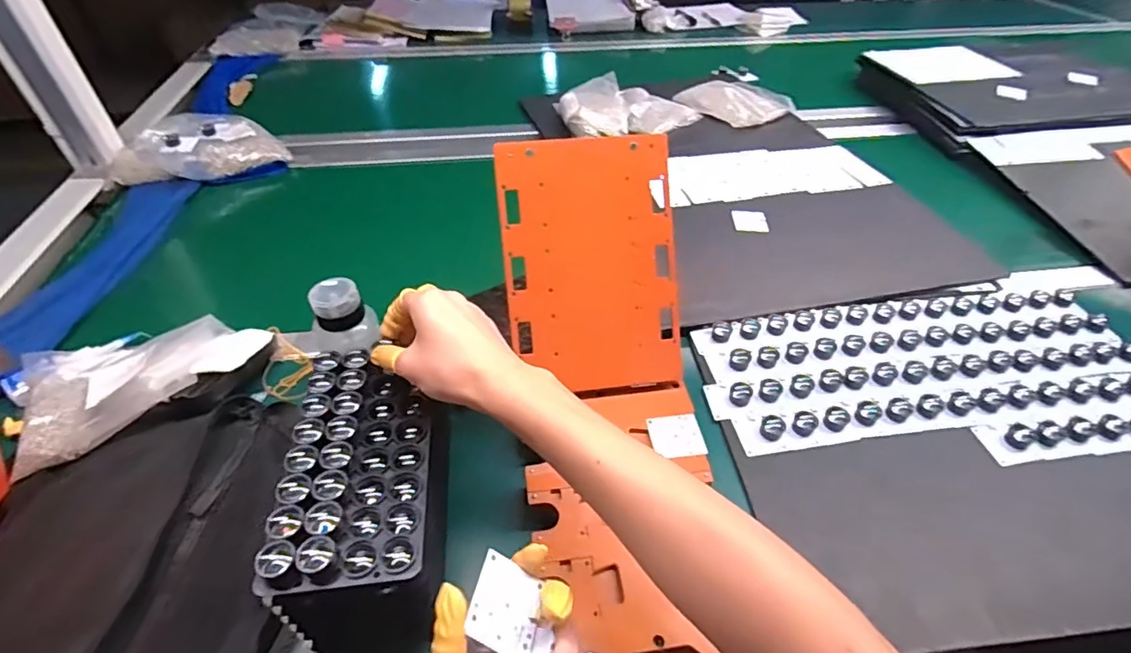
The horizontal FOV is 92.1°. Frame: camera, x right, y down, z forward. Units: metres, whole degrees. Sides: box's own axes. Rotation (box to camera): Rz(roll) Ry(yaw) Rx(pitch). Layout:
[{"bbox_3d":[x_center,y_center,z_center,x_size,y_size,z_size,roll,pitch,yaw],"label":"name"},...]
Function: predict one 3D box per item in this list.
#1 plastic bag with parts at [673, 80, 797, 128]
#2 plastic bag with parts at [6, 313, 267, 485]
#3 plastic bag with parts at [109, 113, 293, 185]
[{"bbox_3d":[0.325,-0.440,1.061,0.164,0.037,0.188,-33,54,-30],"label":"plastic bag with parts"},{"bbox_3d":[-0.427,0.041,0.554,0.213,0.041,0.148,-24,50,-23],"label":"plastic bag with parts"},{"bbox_3d":[-0.608,-0.294,0.896,0.244,0.047,0.169,-27,51,-25],"label":"plastic bag with parts"}]

